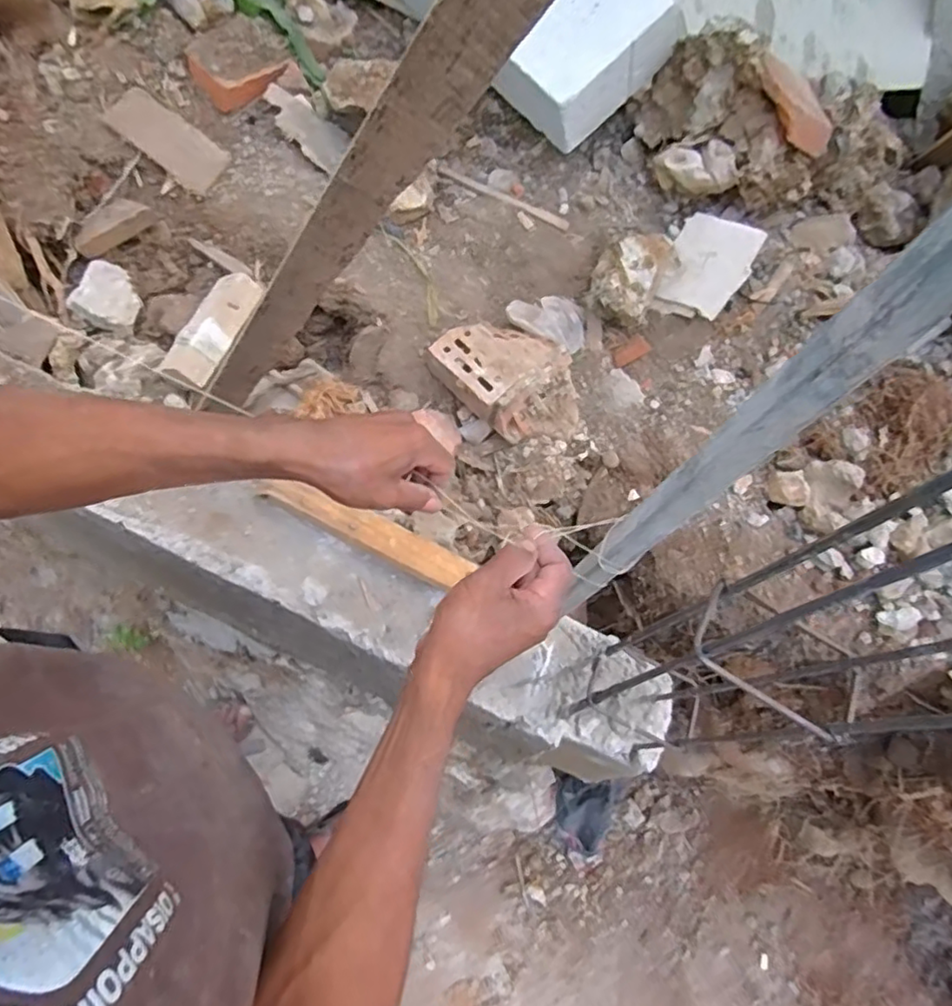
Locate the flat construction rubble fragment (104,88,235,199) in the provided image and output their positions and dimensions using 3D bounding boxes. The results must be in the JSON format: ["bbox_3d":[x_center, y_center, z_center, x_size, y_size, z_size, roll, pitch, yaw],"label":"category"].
[{"bbox_3d":[-0.427,-0.503,0.850,0.147,0.008,0.074,34,81,-18],"label":"flat construction rubble fragment"}]

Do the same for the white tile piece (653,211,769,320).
[{"bbox_3d":[0.331,-0.338,0.871,0.110,0.015,0.160,22,81,28],"label":"white tile piece"}]

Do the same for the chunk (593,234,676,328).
[{"bbox_3d":[0.216,-0.321,0.872,0.095,0.068,0.133,29,65,3],"label":"chunk"}]

